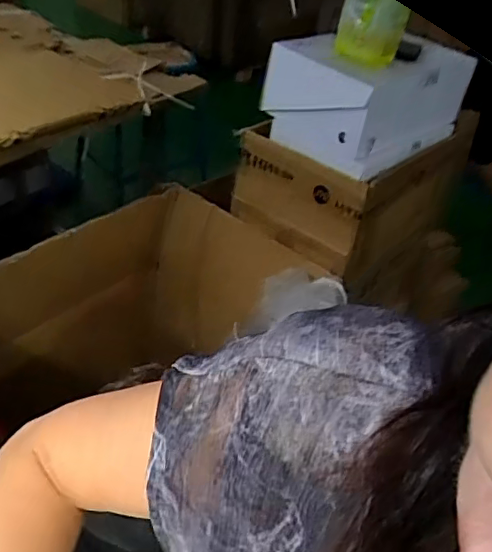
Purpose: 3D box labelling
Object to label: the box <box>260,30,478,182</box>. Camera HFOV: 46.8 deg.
[{"bbox_3d":[0.230,-0.343,1.063,0.239,0.168,0.319,36,49,29],"label":"box"}]

